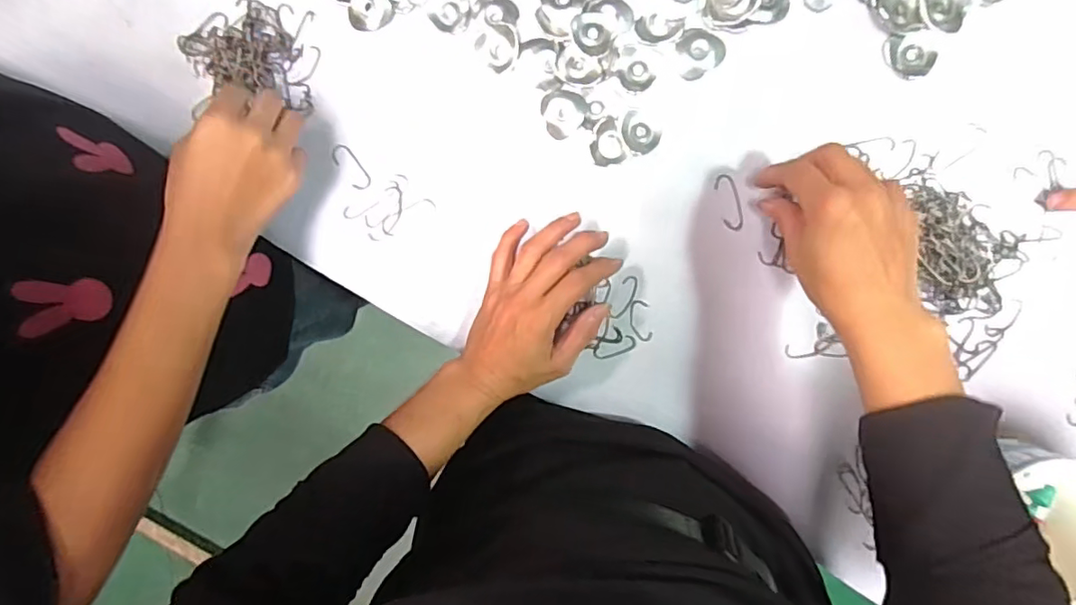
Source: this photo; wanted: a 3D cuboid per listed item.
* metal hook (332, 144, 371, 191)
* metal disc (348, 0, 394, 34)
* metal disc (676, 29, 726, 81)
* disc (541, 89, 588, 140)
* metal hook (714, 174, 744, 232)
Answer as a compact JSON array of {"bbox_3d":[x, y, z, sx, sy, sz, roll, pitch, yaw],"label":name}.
[{"bbox_3d":[-0.151,-0.108,0.454,0.018,0.004,0.042,-36,90,9],"label":"metal hook"},{"bbox_3d":[-0.130,-0.228,0.437,0.035,0.007,0.032,1,95,7],"label":"metal disc"},{"bbox_3d":[0.120,-0.184,0.412,0.033,0.010,0.034,1,95,7],"label":"metal disc"},{"bbox_3d":[0.020,-0.143,0.427,0.032,0.004,0.034,1,95,7],"label":"disc"},{"bbox_3d":[0.143,-0.075,0.421,0.016,0.004,0.042,-17,93,9],"label":"metal hook"}]

